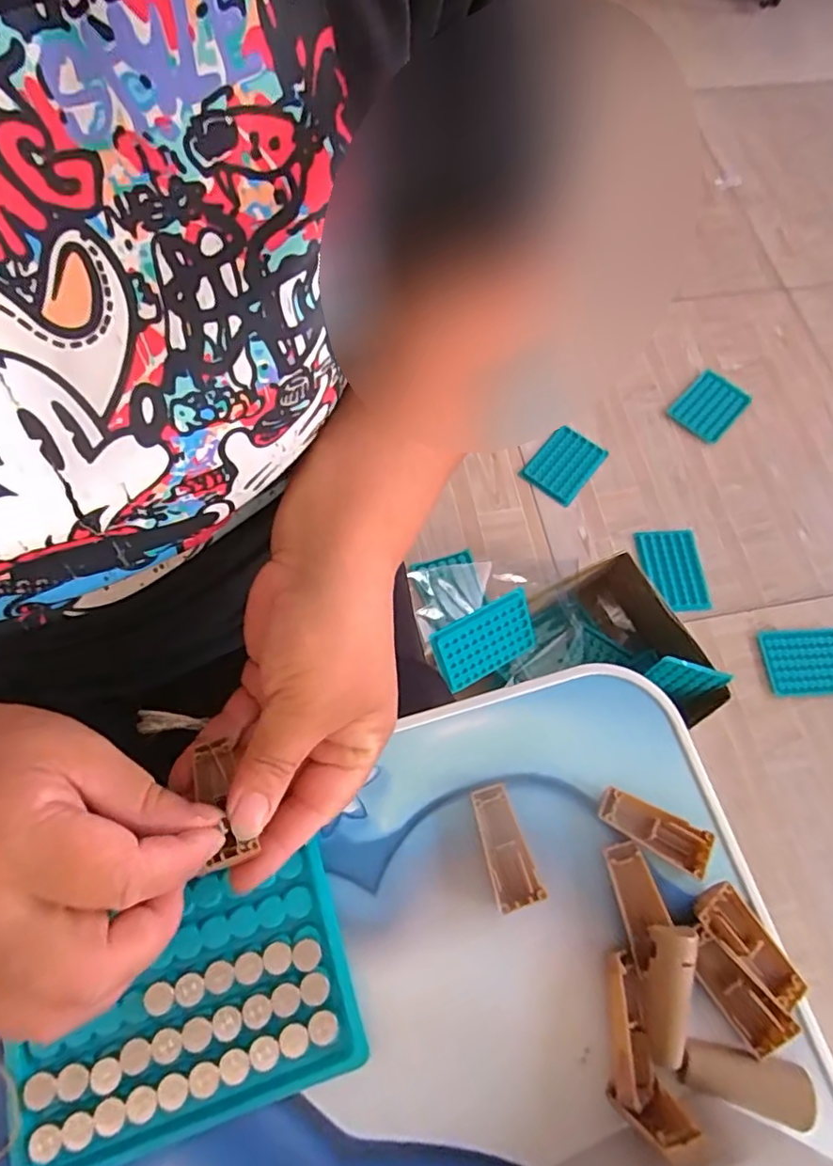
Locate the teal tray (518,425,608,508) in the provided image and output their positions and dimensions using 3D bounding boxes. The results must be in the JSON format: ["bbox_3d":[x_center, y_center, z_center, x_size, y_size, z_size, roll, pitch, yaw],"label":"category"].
[{"bbox_3d":[0.234,-0.188,0.947,0.092,0.022,0.123,38,71,12],"label":"teal tray"}]

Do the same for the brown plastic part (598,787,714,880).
[{"bbox_3d":[0.107,0.111,0.268,0.048,0.010,0.019,25,69,7],"label":"brown plastic part"}]

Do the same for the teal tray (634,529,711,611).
[{"bbox_3d":[0.388,-0.020,0.901,0.088,0.014,0.128,-5,68,-5],"label":"teal tray"}]

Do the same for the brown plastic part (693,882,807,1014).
[{"bbox_3d":[0.142,0.154,0.254,0.021,0.011,0.050,-37,74,-16],"label":"brown plastic part"}]

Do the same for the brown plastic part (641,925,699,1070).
[{"bbox_3d":[0.101,0.166,0.241,0.017,0.013,0.049,13,68,2],"label":"brown plastic part"}]

